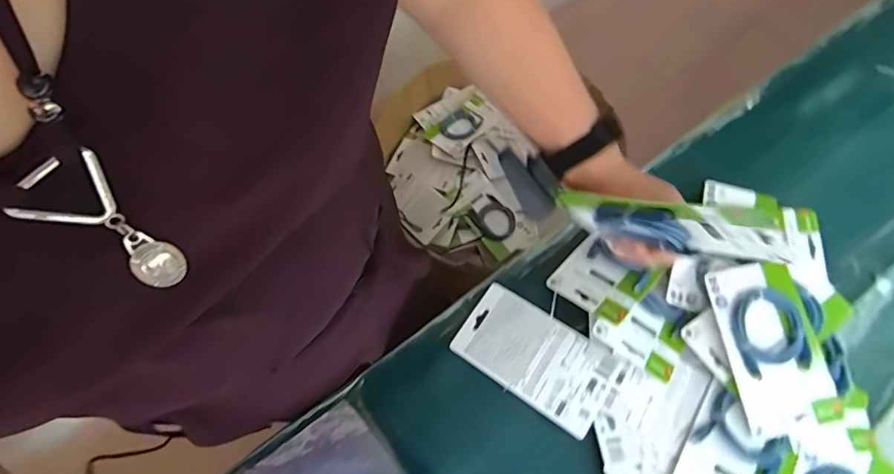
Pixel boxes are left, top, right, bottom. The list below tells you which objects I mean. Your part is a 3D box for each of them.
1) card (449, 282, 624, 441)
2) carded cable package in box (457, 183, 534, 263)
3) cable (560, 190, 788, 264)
[{"bbox_3d":[0.104,0.141,0.573,0.179,0.019,0.101,34,71,12],"label":"card"},{"bbox_3d":[0.102,-0.028,1.008,0.101,0.026,0.141,-43,87,-9],"label":"carded cable package in box"},{"bbox_3d":[0.178,-0.006,0.410,0.185,0.088,0.029,10,61,44],"label":"cable"}]

